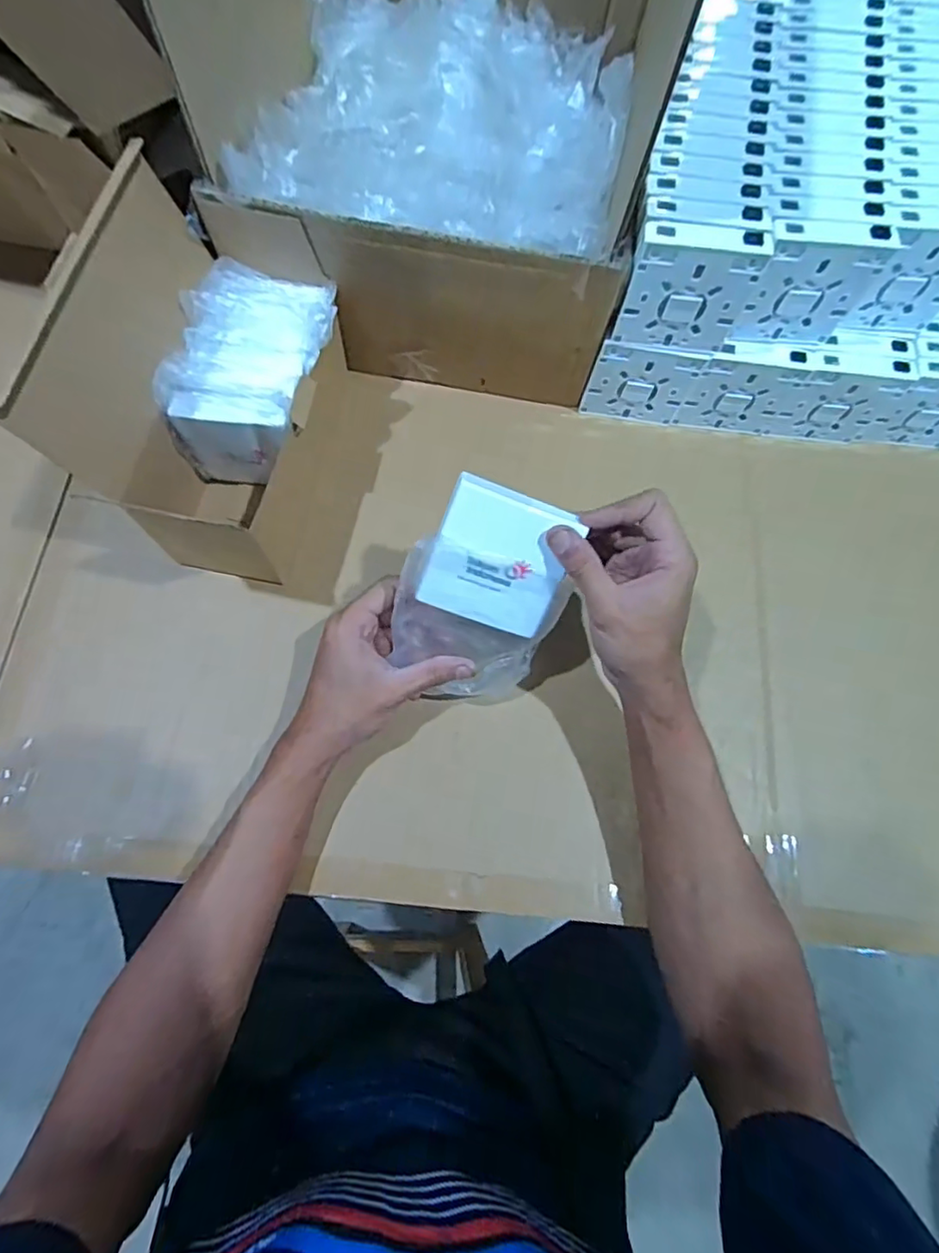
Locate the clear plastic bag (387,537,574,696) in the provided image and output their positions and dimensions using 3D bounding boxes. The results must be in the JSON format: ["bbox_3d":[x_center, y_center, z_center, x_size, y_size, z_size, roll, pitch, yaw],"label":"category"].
[{"bbox_3d":[0.001,-0.001,0.398,0.106,0.108,0.016,16,37,-10],"label":"clear plastic bag"}]

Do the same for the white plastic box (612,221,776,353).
[{"bbox_3d":[0.158,-0.243,0.425,0.087,0.084,0.019,6,70,1],"label":"white plastic box"}]

